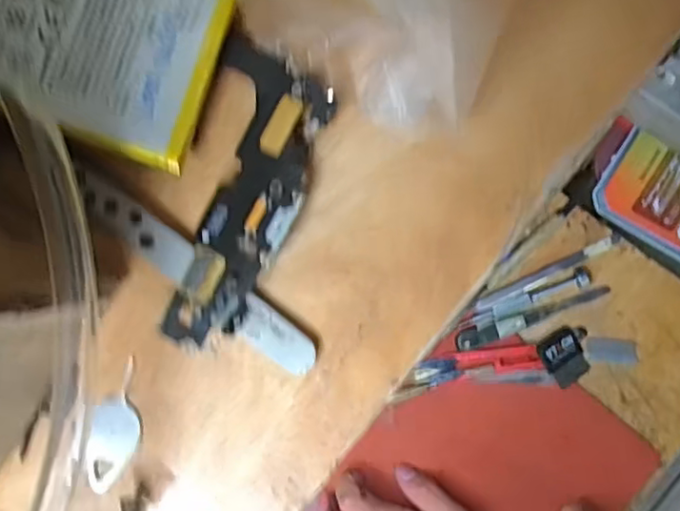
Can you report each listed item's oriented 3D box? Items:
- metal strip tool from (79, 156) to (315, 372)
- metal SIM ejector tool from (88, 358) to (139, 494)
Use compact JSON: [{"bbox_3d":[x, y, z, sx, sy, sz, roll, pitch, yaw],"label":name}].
[{"bbox_3d":[-0.035,0.003,0.150,0.071,0.004,0.010,38,88,2],"label":"metal strip tool"},{"bbox_3d":[-0.054,0.042,0.153,0.012,0.004,0.031,7,87,7],"label":"metal SIM ejector tool"}]

